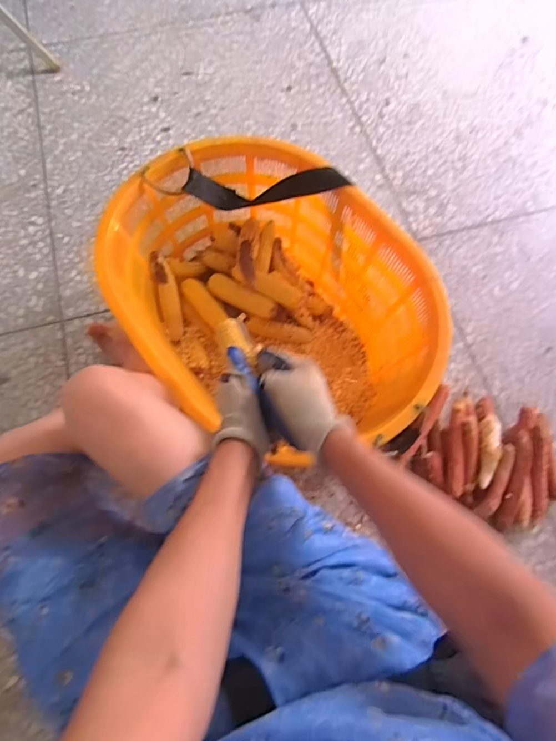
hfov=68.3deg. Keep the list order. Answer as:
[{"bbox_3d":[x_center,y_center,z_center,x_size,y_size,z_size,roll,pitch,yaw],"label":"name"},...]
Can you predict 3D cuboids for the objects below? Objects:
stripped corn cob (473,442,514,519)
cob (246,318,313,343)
[{"bbox_3d":[0.442,0.222,0.823,0.030,0.027,0.155,28,72,9],"label":"stripped corn cob"},{"bbox_3d":[0.006,-0.086,0.914,0.146,0.032,0.036,10,69,-14],"label":"cob"}]

